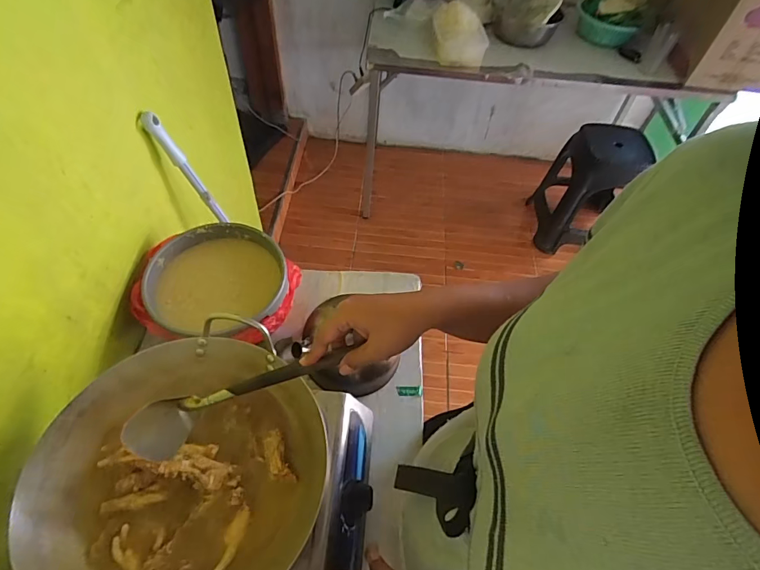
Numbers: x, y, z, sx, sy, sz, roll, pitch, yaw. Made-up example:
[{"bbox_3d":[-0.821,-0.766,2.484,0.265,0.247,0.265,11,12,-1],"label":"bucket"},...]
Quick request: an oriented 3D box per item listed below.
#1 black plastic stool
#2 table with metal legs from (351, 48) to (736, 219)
[{"bbox_3d":[0.798,-0.383,1.675,0.256,0.423,0.336,0,54,-5],"label":"black plastic stool"},{"bbox_3d":[0.470,-0.588,1.666,1.110,0.710,0.511,6,54,-1],"label":"table with metal legs"}]

